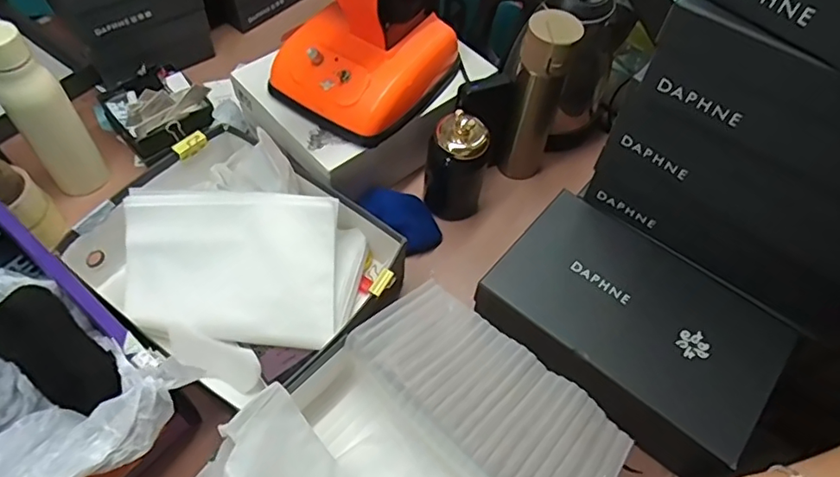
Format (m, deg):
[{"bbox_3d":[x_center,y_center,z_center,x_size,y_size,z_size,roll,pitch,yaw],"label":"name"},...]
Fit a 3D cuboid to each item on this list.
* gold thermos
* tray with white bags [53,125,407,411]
[{"bbox_3d":[0.151,-0.180,0.754,0.063,0.243,0.062,2,57,-3],"label":"gold thermos"},{"bbox_3d":[-0.212,0.017,0.658,0.333,0.132,0.265,36,62,18],"label":"tray with white bags"}]

